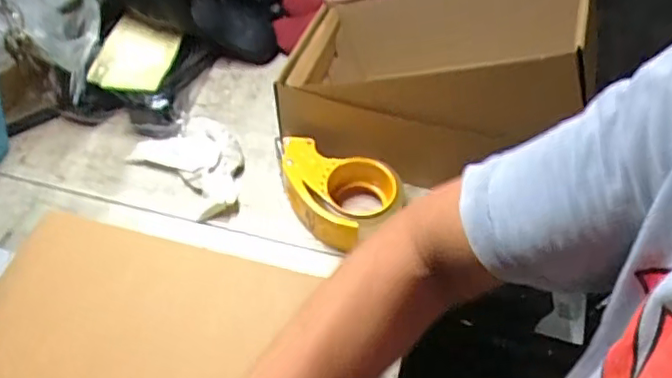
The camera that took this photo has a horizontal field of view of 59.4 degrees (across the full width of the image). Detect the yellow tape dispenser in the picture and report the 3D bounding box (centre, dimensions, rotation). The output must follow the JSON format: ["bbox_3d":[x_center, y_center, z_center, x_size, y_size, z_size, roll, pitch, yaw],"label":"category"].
[{"bbox_3d":[-0.005,0.008,0.670,0.157,0.066,0.097,14,53,11],"label":"yellow tape dispenser"}]

